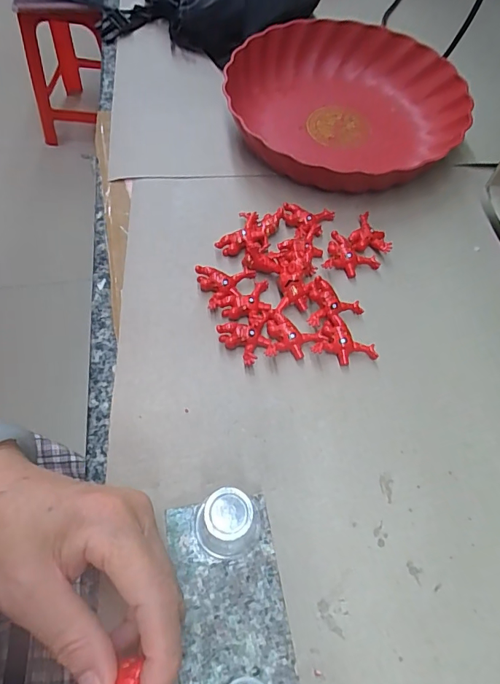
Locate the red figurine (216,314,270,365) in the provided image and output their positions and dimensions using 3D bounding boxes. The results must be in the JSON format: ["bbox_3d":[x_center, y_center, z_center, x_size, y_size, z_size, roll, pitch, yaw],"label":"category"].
[{"bbox_3d":[-0.002,0.000,0.334,0.036,0.014,0.035,-19,62,-15],"label":"red figurine"}]

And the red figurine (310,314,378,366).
[{"bbox_3d":[0.074,0.004,0.338,0.045,0.014,0.035,27,61,12],"label":"red figurine"}]

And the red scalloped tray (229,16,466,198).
[{"bbox_3d":[0.095,-0.247,0.457,0.225,0.047,0.241,-6,60,-8],"label":"red scalloped tray"}]

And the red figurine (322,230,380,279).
[{"bbox_3d":[0.089,-0.072,0.380,0.046,0.016,0.032,17,59,6],"label":"red figurine"}]

